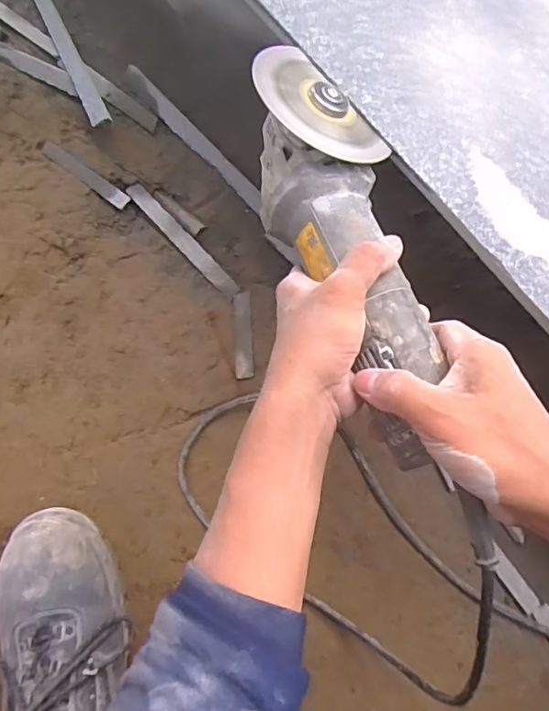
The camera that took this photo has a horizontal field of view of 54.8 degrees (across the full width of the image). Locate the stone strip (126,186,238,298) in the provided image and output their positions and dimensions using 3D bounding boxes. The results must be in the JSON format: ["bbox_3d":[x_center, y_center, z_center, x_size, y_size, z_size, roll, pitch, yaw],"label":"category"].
[{"bbox_3d":[-0.102,-0.129,0.585,0.017,0.011,0.174,-42,82,-4],"label":"stone strip"}]

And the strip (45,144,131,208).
[{"bbox_3d":[-0.218,-0.207,0.607,0.117,0.007,0.017,35,84,7],"label":"strip"}]

